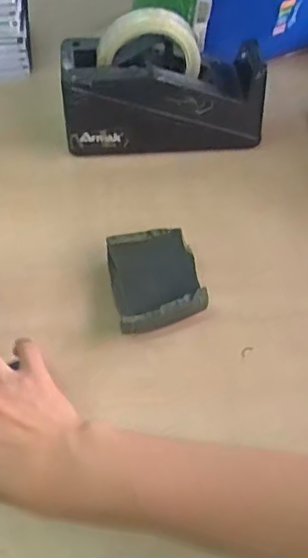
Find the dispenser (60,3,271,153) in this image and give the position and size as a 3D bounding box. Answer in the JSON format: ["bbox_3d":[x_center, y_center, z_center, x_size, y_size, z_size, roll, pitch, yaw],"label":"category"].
[{"bbox_3d":[0.010,-0.184,0.550,0.194,0.115,0.070,-3,54,-4],"label":"dispenser"}]

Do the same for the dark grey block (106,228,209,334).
[{"bbox_3d":[0.002,0.000,0.462,0.070,0.025,0.087,-8,55,-8],"label":"dark grey block"}]

